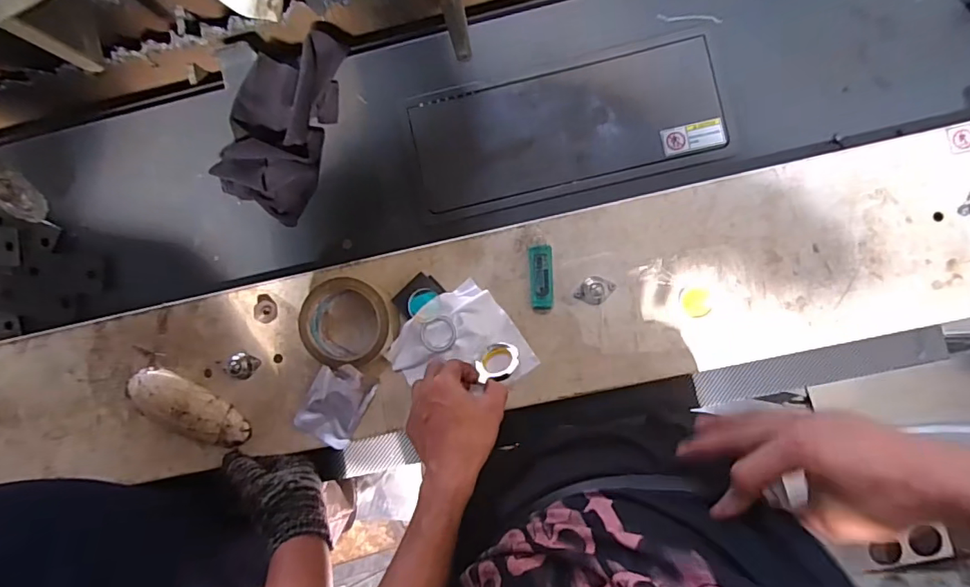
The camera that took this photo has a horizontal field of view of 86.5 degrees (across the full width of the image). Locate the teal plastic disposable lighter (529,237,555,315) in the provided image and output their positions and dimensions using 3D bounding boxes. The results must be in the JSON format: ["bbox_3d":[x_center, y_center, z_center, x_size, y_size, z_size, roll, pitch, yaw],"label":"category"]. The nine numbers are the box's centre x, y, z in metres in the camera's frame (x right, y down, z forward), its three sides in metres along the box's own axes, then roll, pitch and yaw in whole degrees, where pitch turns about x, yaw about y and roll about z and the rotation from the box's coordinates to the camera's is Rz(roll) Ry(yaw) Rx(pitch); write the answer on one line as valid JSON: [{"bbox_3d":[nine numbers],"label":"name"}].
[{"bbox_3d":[0.065,-0.020,0.585,0.026,0.018,0.084,-4,84,5],"label":"teal plastic disposable lighter"}]

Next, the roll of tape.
[{"bbox_3d":[-0.154,0.033,0.586,0.097,0.051,0.096,0,85,5],"label":"roll of tape"}]

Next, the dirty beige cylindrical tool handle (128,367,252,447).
[{"bbox_3d":[-0.350,0.138,0.607,0.143,0.034,0.058,26,88,7],"label":"dirty beige cylindrical tool handle"}]

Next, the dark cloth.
[{"bbox_3d":[-0.246,-0.212,0.620,0.109,0.058,0.230,15,86,6],"label":"dark cloth"}]

